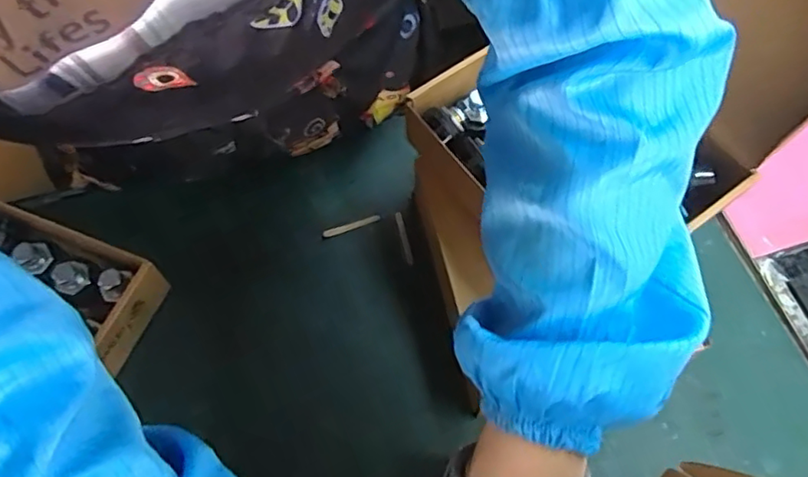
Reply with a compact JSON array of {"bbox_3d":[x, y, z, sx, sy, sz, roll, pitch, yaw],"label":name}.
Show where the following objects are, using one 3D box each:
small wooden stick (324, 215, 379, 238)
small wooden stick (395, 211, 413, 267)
[{"bbox_3d":[-0.048,-0.012,0.519,0.052,0.004,0.008,-21,65,-10],"label":"small wooden stick"},{"bbox_3d":[0.000,-0.001,0.511,0.006,0.004,0.053,-12,64,-5],"label":"small wooden stick"}]

